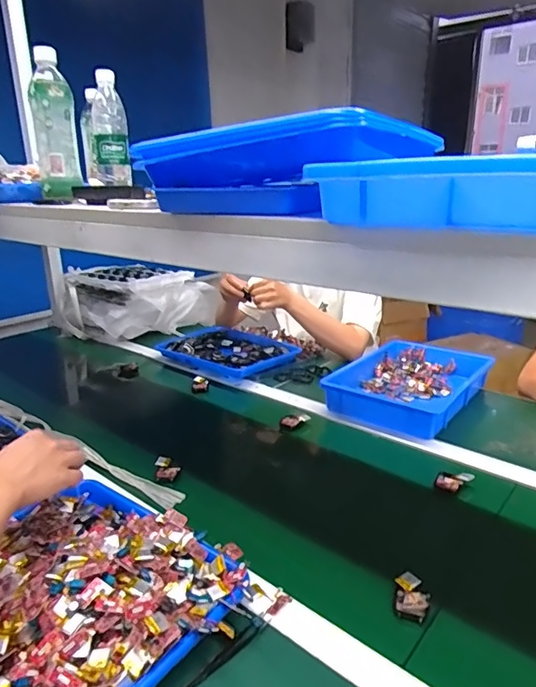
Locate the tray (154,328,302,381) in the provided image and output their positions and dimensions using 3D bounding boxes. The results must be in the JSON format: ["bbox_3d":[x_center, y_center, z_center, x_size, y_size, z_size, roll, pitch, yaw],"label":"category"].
[{"bbox_3d":[-0.104,0.017,1.312,0.312,0.039,0.248,16,26,42],"label":"tray"}]

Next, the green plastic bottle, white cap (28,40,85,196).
[{"bbox_3d":[-0.326,-0.327,0.758,0.064,0.197,0.078,-9,20,-20],"label":"green plastic bottle, white cap"}]

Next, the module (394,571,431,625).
[{"bbox_3d":[0.162,0.284,0.558,0.038,0.018,0.055,7,20,23],"label":"module"}]

